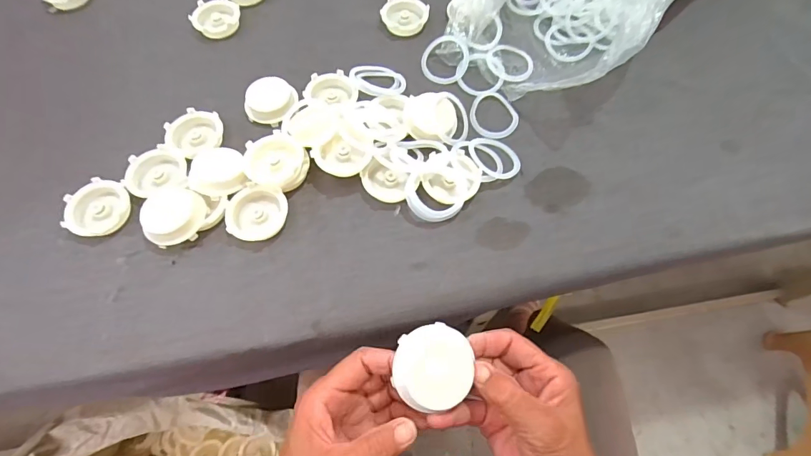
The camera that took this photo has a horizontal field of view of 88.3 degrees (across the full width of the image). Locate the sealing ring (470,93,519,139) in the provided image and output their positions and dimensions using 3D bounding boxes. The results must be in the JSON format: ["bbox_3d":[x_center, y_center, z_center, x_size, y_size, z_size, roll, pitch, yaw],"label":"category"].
[{"bbox_3d":[0.097,-0.126,0.468,0.051,0.006,0.059,-32,69,-14],"label":"sealing ring"}]

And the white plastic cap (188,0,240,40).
[{"bbox_3d":[-0.239,-0.263,0.527,0.058,0.016,0.062,0,65,0],"label":"white plastic cap"}]

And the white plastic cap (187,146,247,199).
[{"bbox_3d":[-0.185,-0.053,0.411,0.054,0.014,0.052,0,65,0],"label":"white plastic cap"}]

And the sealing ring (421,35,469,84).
[{"bbox_3d":[0.046,-0.198,0.494,0.057,0.009,0.057,1,92,19],"label":"sealing ring"}]

